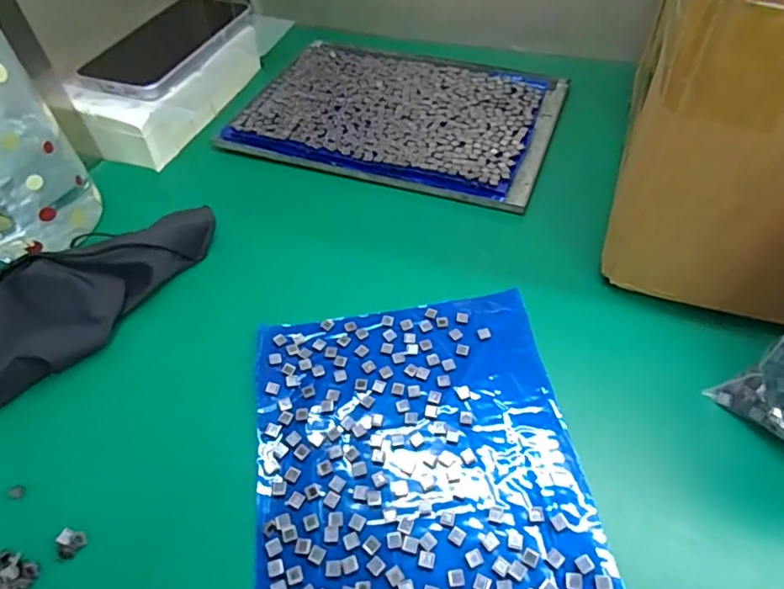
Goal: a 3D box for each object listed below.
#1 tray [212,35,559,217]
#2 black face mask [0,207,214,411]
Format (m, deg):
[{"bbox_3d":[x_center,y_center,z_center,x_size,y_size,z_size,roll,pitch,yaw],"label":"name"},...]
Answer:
[{"bbox_3d":[0.007,-0.149,0.448,0.240,0.015,0.171,15,53,15],"label":"tray"},{"bbox_3d":[-0.219,0.031,0.291,0.058,0.029,0.279,36,61,27],"label":"black face mask"}]

